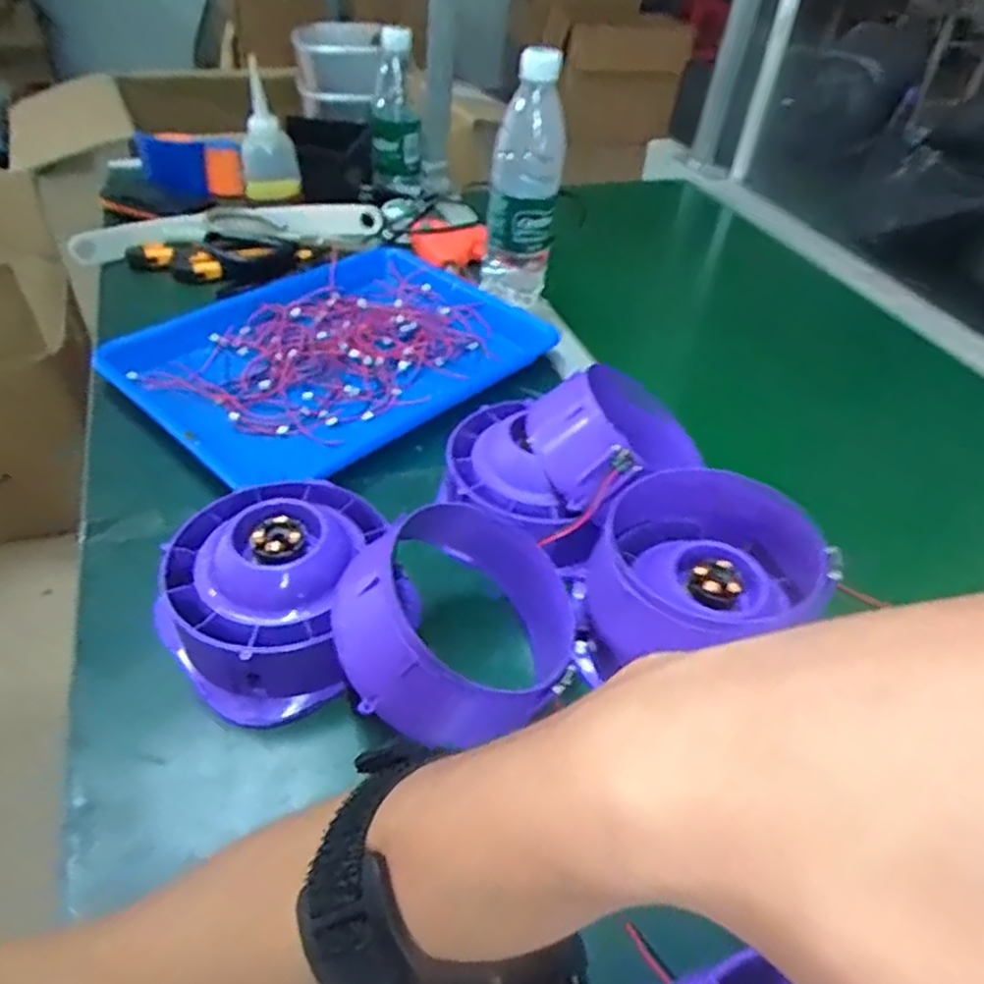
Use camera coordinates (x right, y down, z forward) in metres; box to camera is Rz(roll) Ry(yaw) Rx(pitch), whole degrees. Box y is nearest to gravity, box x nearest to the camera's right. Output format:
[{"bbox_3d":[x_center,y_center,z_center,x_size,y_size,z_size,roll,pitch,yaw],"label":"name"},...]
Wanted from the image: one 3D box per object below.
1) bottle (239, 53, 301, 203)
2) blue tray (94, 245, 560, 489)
[{"bbox_3d":[-0.252,-0.393,0.788,0.062,0.126,0.049,-4,44,-13],"label":"bottle"},{"bbox_3d":[-0.137,-0.126,0.632,0.244,0.030,0.342,36,51,28],"label":"blue tray"}]

